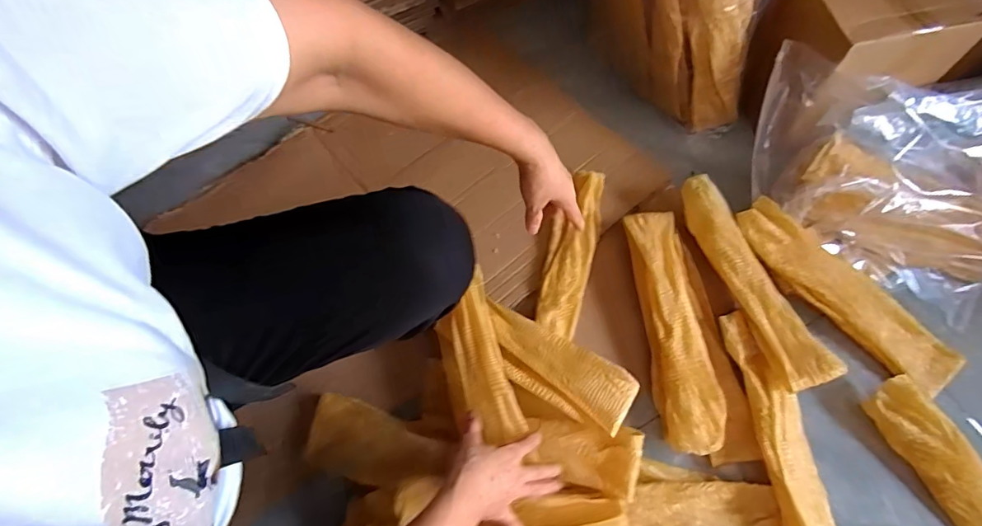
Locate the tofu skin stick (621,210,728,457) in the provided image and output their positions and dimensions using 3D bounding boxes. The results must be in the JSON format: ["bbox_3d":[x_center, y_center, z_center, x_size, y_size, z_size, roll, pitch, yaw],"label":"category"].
[{"bbox_3d":[0.257,0.086,0.680,0.081,0.046,0.336,-7,66,0],"label":"tofu skin stick"}]

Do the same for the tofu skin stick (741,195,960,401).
[{"bbox_3d":[0.505,0.039,0.684,0.086,0.049,0.344,-40,70,-14],"label":"tofu skin stick"}]

